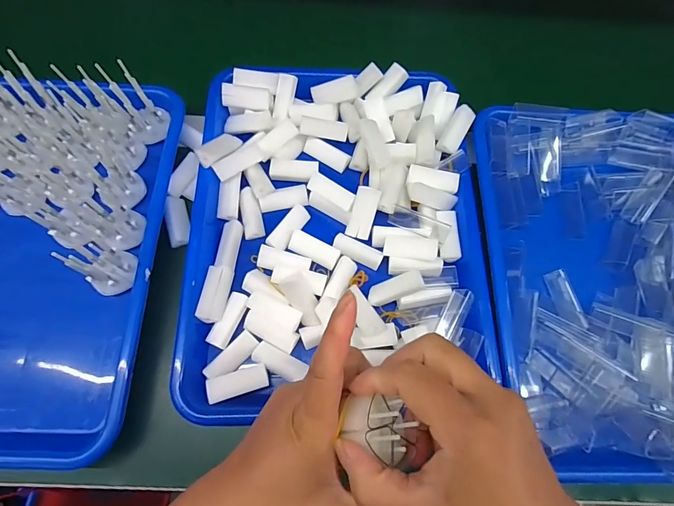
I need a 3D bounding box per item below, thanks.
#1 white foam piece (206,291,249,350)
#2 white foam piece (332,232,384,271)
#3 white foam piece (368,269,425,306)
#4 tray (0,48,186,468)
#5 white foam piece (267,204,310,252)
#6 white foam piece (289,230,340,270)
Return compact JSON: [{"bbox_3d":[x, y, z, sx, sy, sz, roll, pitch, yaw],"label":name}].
[{"bbox_3d":[-0.088,0.054,0.312,0.017,0.007,0.045,22,70,6],"label":"white foam piece"},{"bbox_3d":[0.019,-0.002,0.345,0.046,0.008,0.016,28,70,-6],"label":"white foam piece"},{"bbox_3d":[0.048,0.029,0.316,0.046,0.006,0.017,-25,70,16],"label":"white foam piece"},{"bbox_3d":[-0.274,-0.006,0.310,0.242,0.081,0.319,3,69,-2],"label":"tray"},{"bbox_3d":[-0.043,-0.022,0.349,0.016,0.014,0.047,35,71,10],"label":"white foam piece"},{"bbox_3d":[-0.020,-0.003,0.343,0.045,0.011,0.018,25,70,7],"label":"white foam piece"}]

